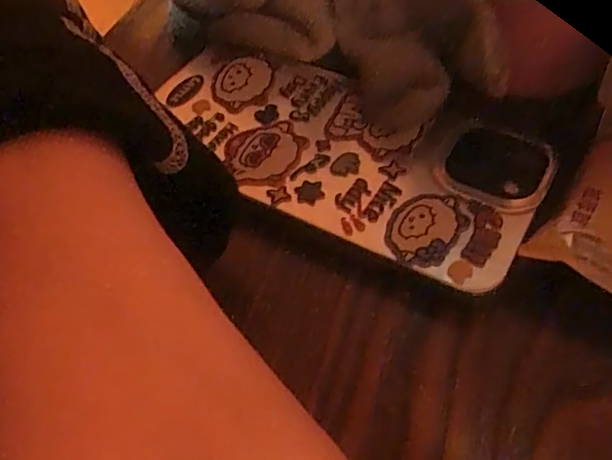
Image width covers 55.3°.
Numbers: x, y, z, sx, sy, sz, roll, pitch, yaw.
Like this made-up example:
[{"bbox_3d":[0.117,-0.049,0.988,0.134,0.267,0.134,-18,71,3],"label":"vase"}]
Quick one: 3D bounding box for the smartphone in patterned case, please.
[{"bbox_3d":[0.009,-0.028,0.200,0.137,0.011,0.062,25,56,20],"label":"smartphone in patterned case"}]

